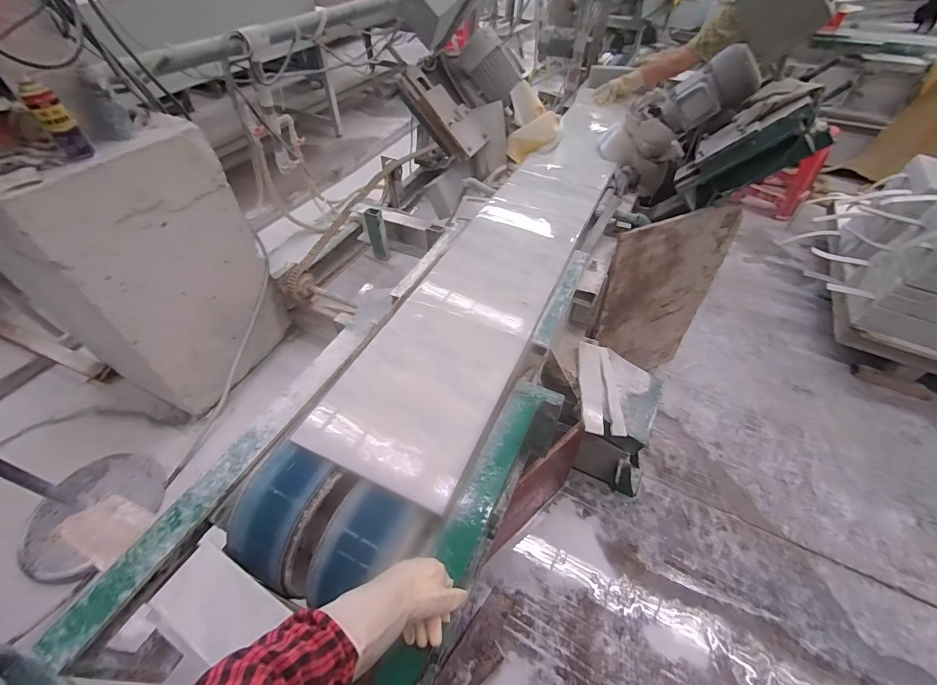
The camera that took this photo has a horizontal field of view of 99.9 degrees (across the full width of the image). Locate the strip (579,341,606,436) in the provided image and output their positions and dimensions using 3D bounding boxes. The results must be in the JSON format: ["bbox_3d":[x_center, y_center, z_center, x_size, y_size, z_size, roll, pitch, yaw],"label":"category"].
[{"bbox_3d":[0.380,0.131,1.212,0.077,0.012,0.299,7,58,2],"label":"strip"}]

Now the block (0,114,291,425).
[{"bbox_3d":[-1.098,-0.222,1.392,0.433,0.923,0.630,16,52,12],"label":"block"}]

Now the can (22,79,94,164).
[{"bbox_3d":[-1.011,-0.541,0.972,0.061,0.161,0.066,37,59,26],"label":"can"}]

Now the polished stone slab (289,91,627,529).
[{"bbox_3d":[0.174,-0.356,1.148,0.300,0.032,1.686,20,54,15],"label":"polished stone slab"}]

